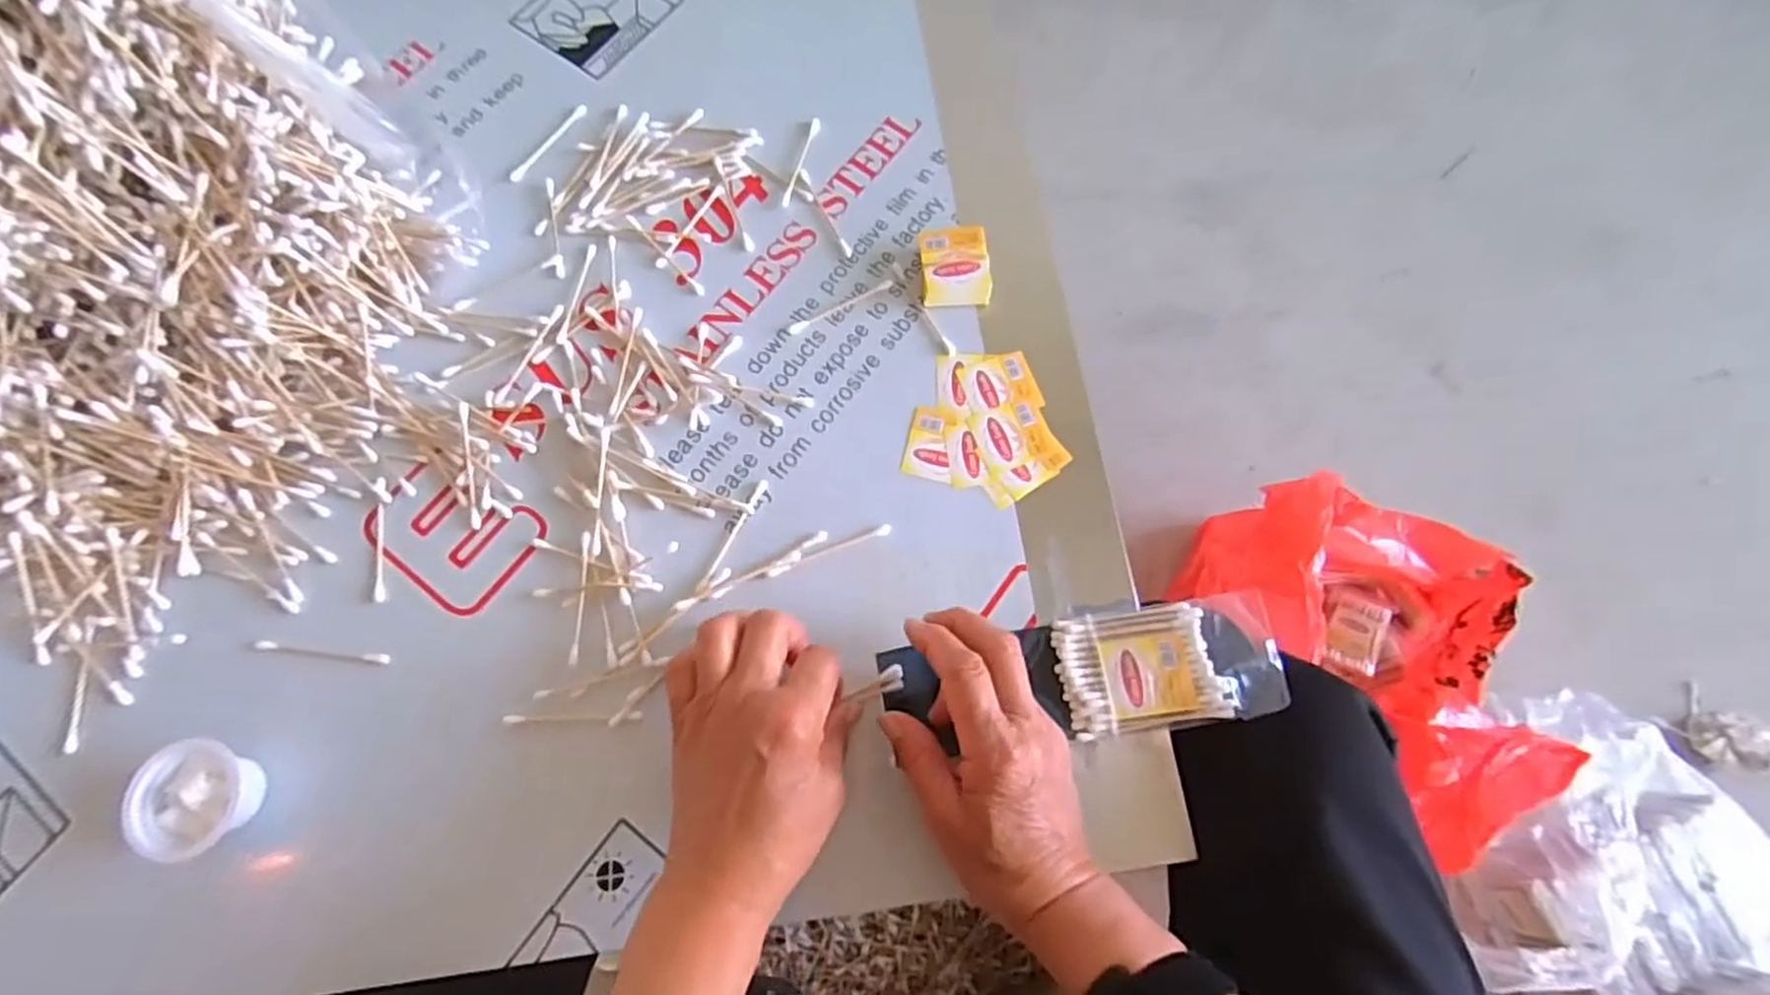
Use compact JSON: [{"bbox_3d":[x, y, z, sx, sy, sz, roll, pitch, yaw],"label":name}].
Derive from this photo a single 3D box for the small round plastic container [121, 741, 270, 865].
[{"bbox_3d":[-0.339,0.150,0.374,0.051,0.030,0.053,0,73,0],"label":"small round plastic container"}]

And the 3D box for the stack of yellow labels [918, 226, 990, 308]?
[{"bbox_3d":[0.043,-0.143,0.468,0.041,0.021,0.046,-3,73,-1],"label":"stack of yellow labels"}]

